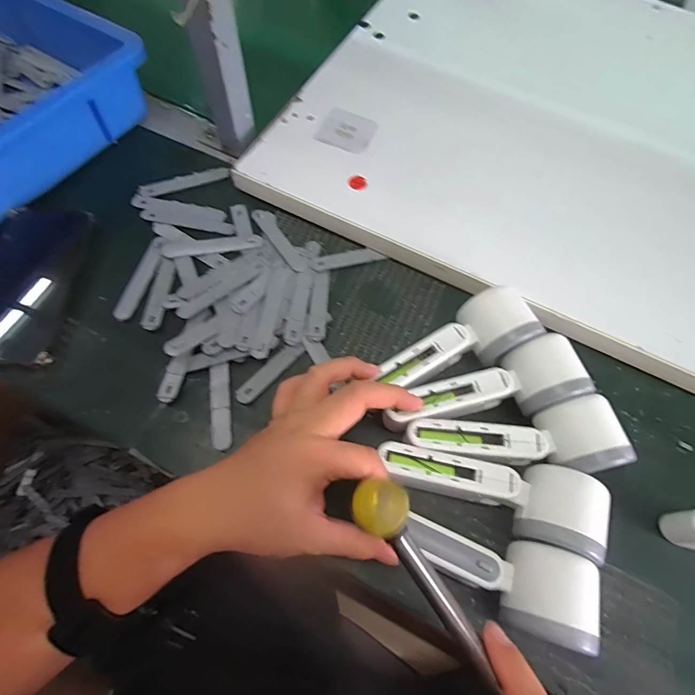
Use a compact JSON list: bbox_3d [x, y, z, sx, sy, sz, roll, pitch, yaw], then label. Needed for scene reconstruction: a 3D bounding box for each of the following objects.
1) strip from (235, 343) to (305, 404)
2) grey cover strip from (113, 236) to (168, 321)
[{"bbox_3d":[-0.068,0.020,0.363,0.017,0.004,0.071,41,70,14],"label":"strip"},{"bbox_3d":[-0.199,-0.069,0.403,0.020,0.006,0.096,14,66,3],"label":"grey cover strip"}]

